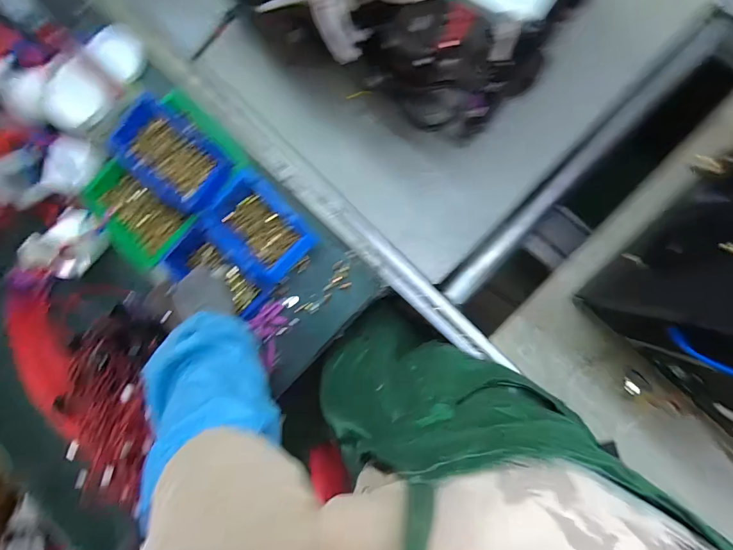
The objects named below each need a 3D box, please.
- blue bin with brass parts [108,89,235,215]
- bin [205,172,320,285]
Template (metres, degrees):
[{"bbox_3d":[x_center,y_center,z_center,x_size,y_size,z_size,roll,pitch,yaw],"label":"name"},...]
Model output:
[{"bbox_3d":[-0.303,-0.183,0.589,0.175,0.069,0.122,44,95,6],"label":"blue bin with brass parts"},{"bbox_3d":[-0.177,-0.078,0.618,0.161,0.086,0.125,45,95,6],"label":"bin"}]

